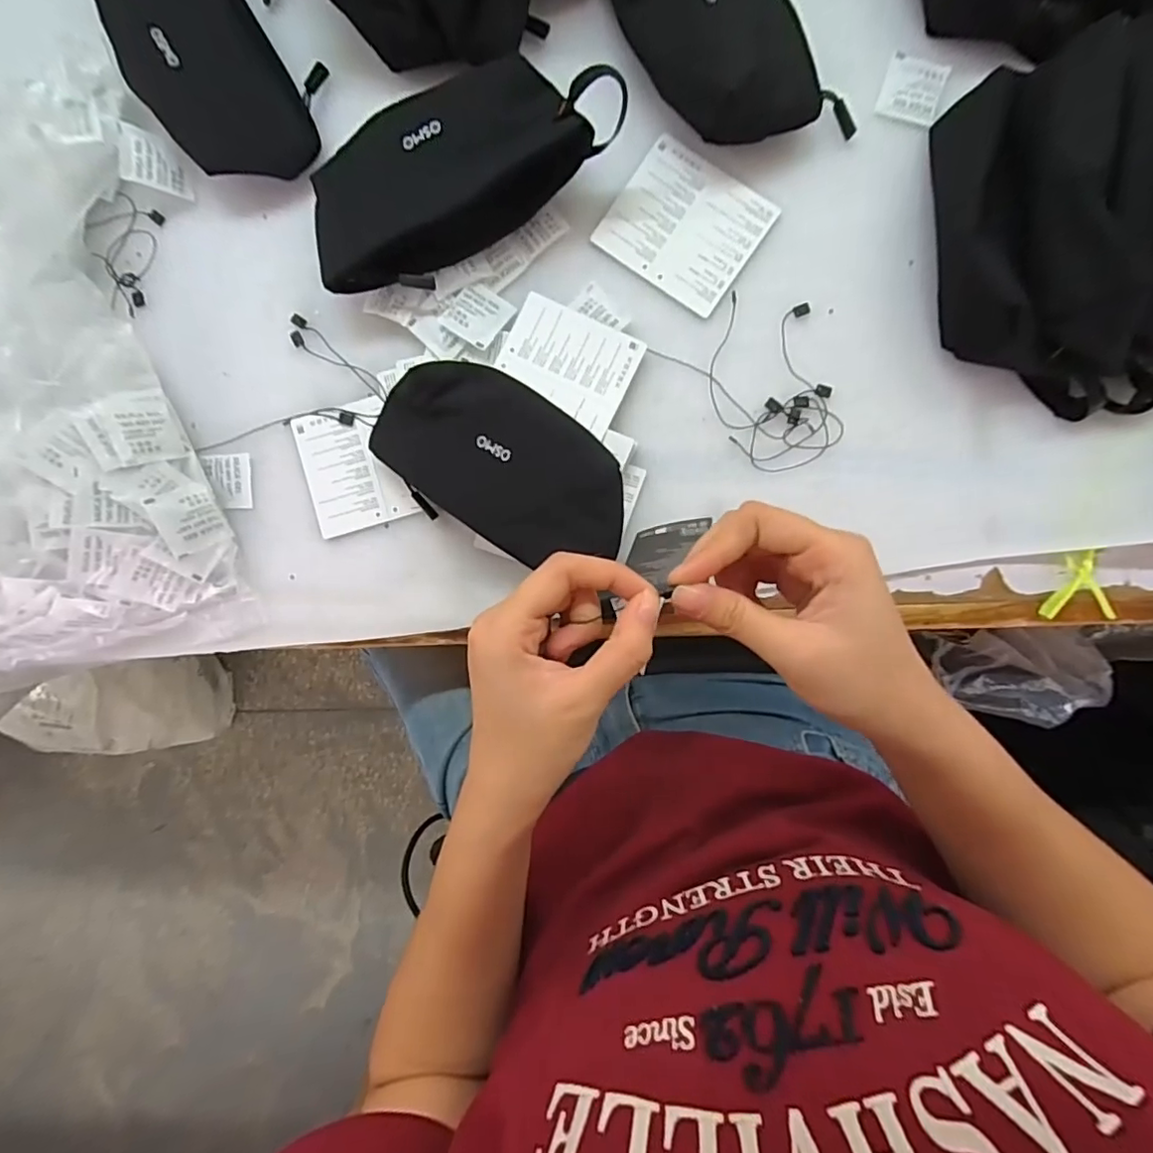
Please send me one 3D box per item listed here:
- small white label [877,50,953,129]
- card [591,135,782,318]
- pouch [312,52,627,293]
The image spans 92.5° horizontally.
[{"bbox_3d":[0.229,-0.331,0.373,0.038,0.004,0.043,20,92,3],"label":"small white label"},{"bbox_3d":[0.076,-0.246,0.388,0.101,0.004,0.088,35,93,3],"label":"card"},{"bbox_3d":[-0.084,-0.269,0.371,0.204,0.047,0.101,-33,89,4],"label":"pouch"}]

